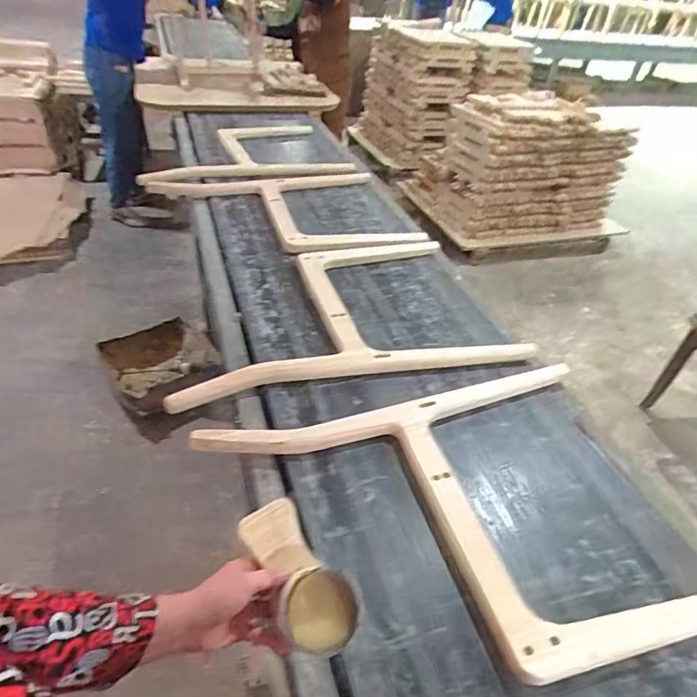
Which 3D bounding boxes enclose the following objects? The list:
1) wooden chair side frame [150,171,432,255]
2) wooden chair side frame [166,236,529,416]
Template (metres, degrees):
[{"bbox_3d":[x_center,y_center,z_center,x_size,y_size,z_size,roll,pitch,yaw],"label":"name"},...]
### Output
[{"bbox_3d":[-0.201,-0.443,1.588,0.756,0.058,0.546,-9,39,-20],"label":"wooden chair side frame"},{"bbox_3d":[-0.027,-0.101,1.218,0.774,0.043,0.553,-6,38,-16],"label":"wooden chair side frame"}]

